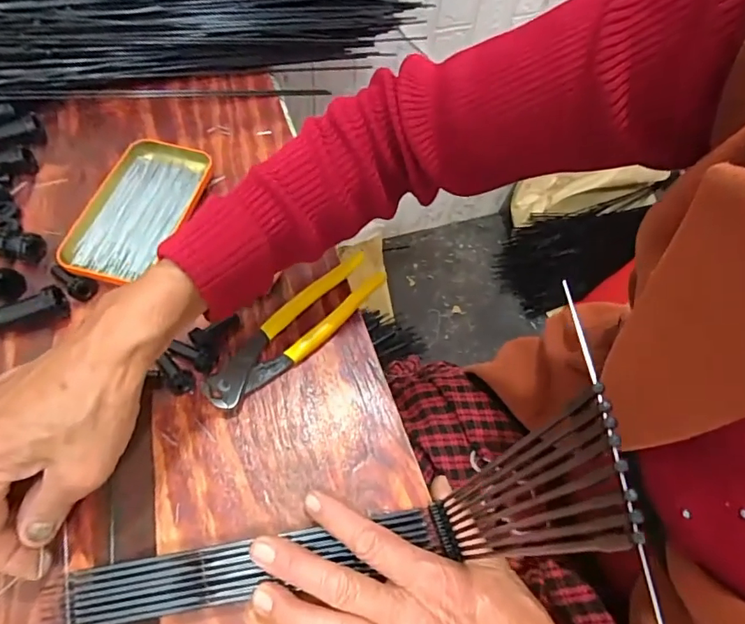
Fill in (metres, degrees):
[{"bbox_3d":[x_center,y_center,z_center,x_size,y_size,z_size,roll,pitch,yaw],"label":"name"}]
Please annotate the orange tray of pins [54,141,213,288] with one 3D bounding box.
[{"bbox_3d":[-0.193,-0.087,0.402,0.069,0.021,0.143,10,61,5],"label":"orange tray of pins"}]

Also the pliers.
[{"bbox_3d":[-0.056,0.011,0.365,0.038,0.017,0.160,41,68,20],"label":"pliers"}]

